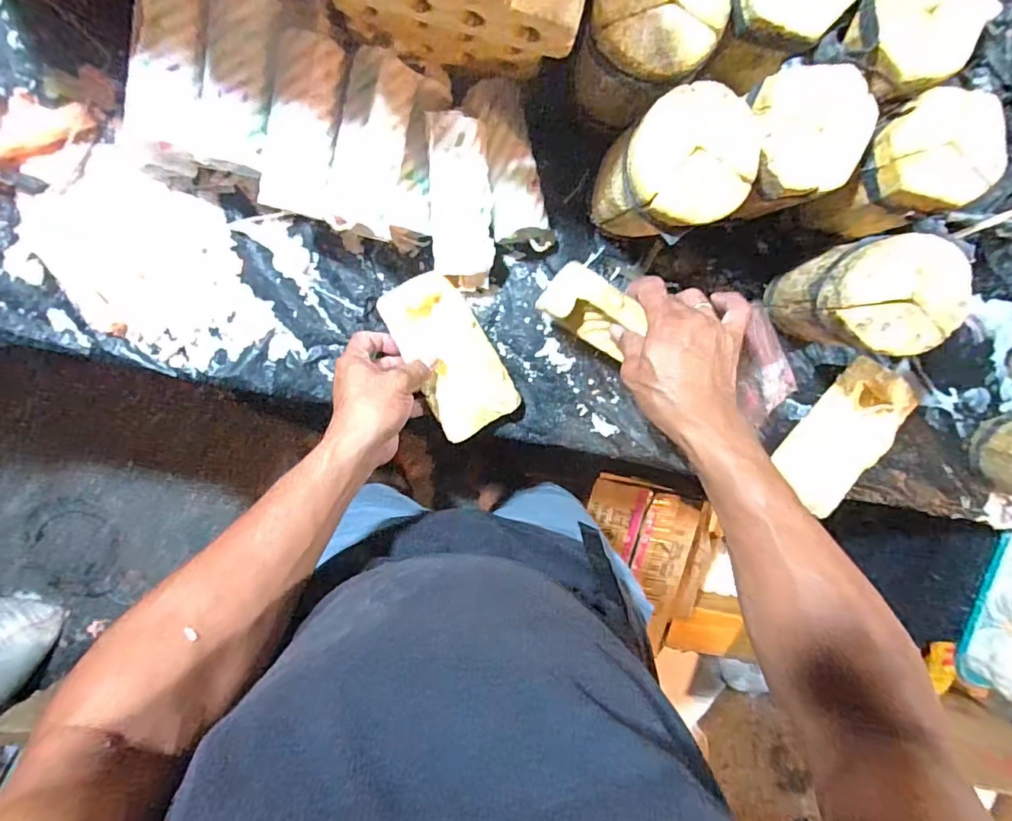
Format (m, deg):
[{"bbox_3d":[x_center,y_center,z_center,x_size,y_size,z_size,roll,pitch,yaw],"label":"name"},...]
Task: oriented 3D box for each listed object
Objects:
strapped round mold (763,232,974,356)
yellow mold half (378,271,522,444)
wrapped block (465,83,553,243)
[{"bbox_3d":[0.297,-0.099,0.457,0.083,0.154,0.085,0,99,-3],"label":"strapped round mold"},{"bbox_3d":[-0.056,-0.056,0.515,0.080,0.023,0.161,-29,97,2],"label":"yellow mold half"},{"bbox_3d":[0.003,-0.229,0.483,0.054,0.044,0.138,-14,99,0],"label":"wrapped block"}]

